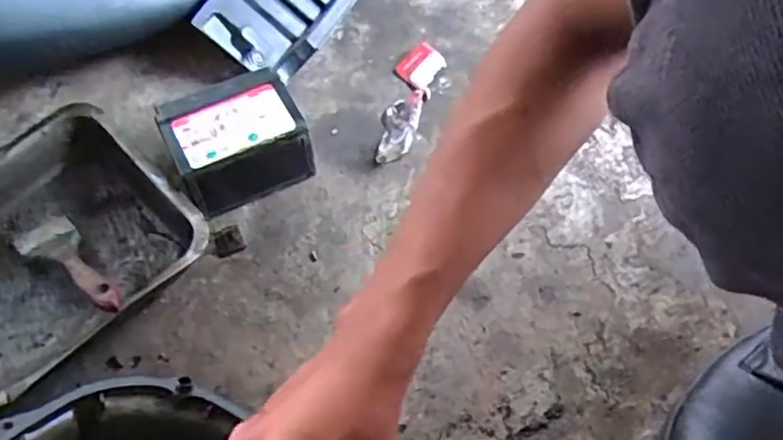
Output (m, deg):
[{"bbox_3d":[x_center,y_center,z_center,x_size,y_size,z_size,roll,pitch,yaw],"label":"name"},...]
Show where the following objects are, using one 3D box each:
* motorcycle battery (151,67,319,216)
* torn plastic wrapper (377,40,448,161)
[{"bbox_3d":[-0.136,-0.069,0.572,0.109,0.076,0.091,-24,58,-14],"label":"motorcycle battery"},{"bbox_3d":[0.015,-0.117,0.638,0.041,0.017,0.151,16,58,12],"label":"torn plastic wrapper"}]

